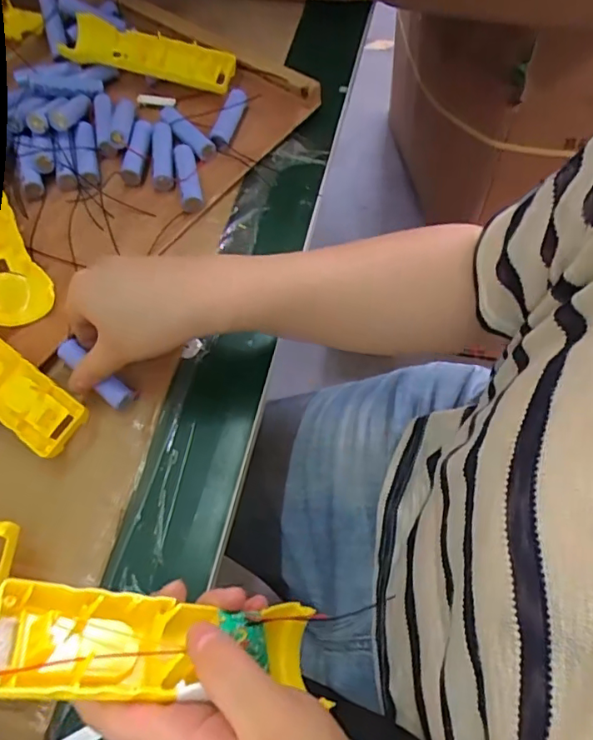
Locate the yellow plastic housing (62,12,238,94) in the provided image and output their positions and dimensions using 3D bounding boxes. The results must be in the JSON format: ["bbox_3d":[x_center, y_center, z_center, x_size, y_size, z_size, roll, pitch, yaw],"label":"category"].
[{"bbox_3d":[-0.143,-0.305,0.521,0.161,0.030,0.047,13,65,9],"label":"yellow plastic housing"}]

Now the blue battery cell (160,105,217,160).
[{"bbox_3d":[-0.102,-0.218,0.497,0.019,0.018,0.076,-36,67,-14],"label":"blue battery cell"}]

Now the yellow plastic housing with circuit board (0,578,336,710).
[{"bbox_3d":[-0.055,0.123,0.247,0.152,0.020,0.041,17,59,-29],"label":"yellow plastic housing with circuit board"}]

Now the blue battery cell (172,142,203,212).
[{"bbox_3d":[-0.094,-0.167,0.473,0.018,0.020,0.068,-12,63,-3],"label":"blue battery cell"}]

